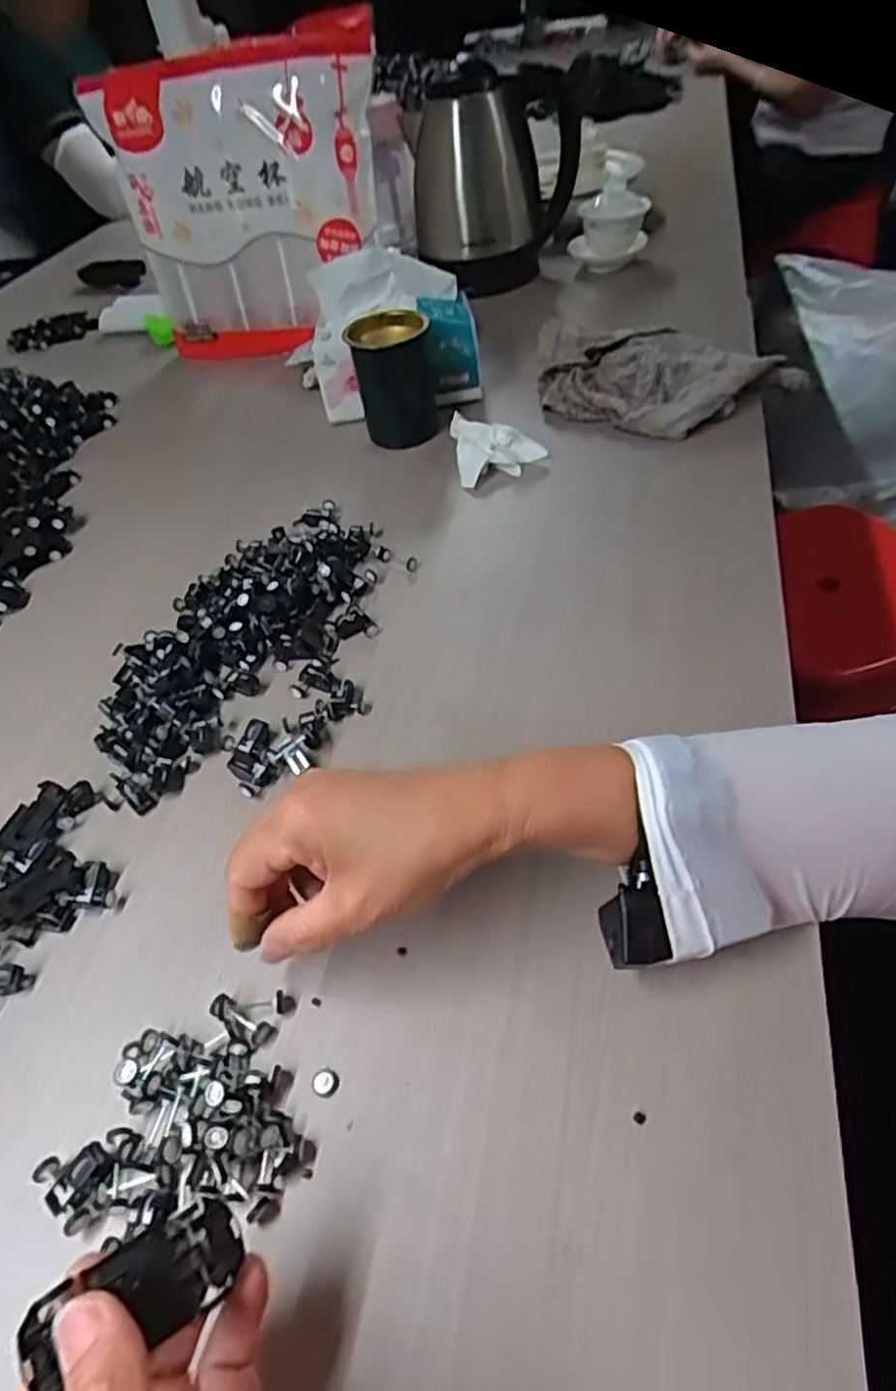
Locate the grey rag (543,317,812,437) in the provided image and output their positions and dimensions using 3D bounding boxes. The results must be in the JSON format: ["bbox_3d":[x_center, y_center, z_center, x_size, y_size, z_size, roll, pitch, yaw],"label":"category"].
[{"bbox_3d":[0.202,-0.293,0.658,0.248,0.048,0.126,11,51,15],"label":"grey rag"}]

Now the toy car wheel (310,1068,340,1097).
[{"bbox_3d":[-0.055,0.173,0.318,0.013,0.004,0.011,8,50,13],"label":"toy car wheel"}]

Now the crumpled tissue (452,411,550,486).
[{"bbox_3d":[0.046,-0.226,0.647,0.080,0.036,0.080,-9,48,-2],"label":"crumpled tissue"}]

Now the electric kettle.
[{"bbox_3d":[0.053,-0.666,0.903,0.204,0.205,0.208,-5,48,2],"label":"electric kettle"}]

